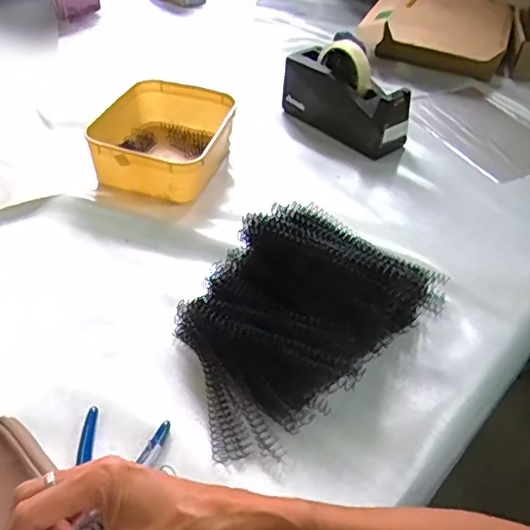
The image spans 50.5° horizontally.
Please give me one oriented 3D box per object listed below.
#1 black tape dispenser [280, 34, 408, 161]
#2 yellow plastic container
[{"bbox_3d":[0.121,-0.258,0.839,0.062,0.127,0.206,-30,52,-35],"label":"black tape dispenser"},{"bbox_3d":[-0.138,-0.171,0.763,0.172,0.067,0.199,11,41,6],"label":"yellow plastic container"}]

